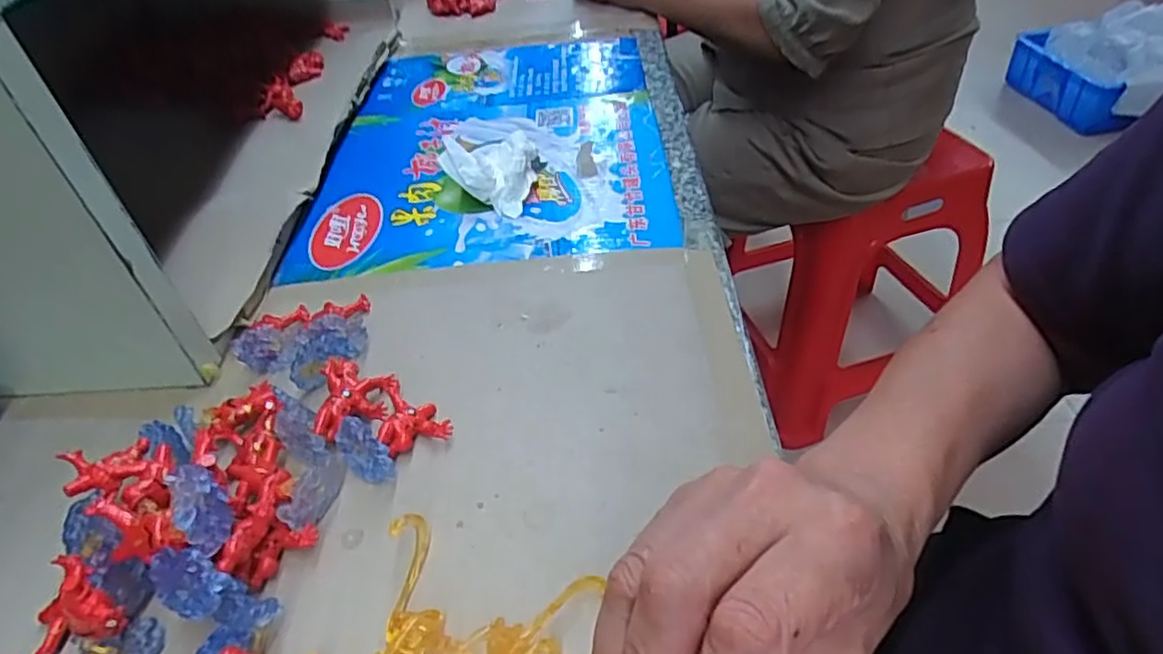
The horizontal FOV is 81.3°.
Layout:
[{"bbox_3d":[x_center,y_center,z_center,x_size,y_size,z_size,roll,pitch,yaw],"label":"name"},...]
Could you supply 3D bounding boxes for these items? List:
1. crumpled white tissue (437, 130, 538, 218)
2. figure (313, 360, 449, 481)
[{"bbox_3d":[-0.074,-0.124,0.536,0.068,0.042,0.058,7,45,13],"label":"crumpled white tissue"},{"bbox_3d":[-0.114,0.046,0.367,0.077,0.029,0.052,30,54,32],"label":"figure"}]

